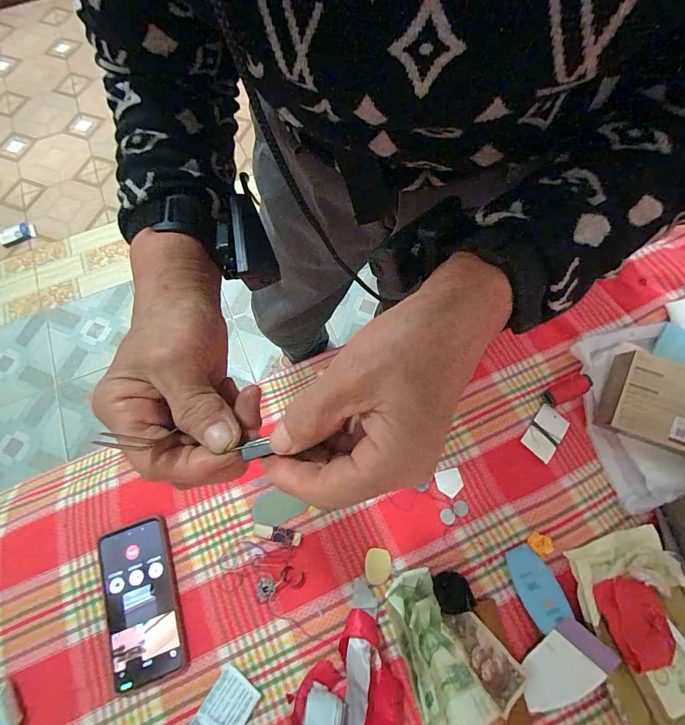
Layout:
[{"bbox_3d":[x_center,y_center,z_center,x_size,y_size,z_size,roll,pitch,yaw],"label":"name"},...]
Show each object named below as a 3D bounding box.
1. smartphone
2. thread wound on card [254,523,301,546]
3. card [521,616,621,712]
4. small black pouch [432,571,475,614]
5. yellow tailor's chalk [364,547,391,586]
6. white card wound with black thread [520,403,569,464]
[{"bbox_3d":[-0.233,0.271,0.407,0.081,0.009,0.164,-19,70,-6],"label":"smartphone"},{"bbox_3d":[-0.079,0.206,0.429,0.057,0.007,0.016,9,70,5],"label":"thread wound on card"},{"bbox_3d":[0.231,0.319,0.372,0.100,0.006,0.059,-35,72,-11],"label":"card"},{"bbox_3d":[0.125,0.260,0.404,0.044,0.011,0.042,-7,69,-1],"label":"small black pouch"},{"bbox_3d":[0.041,0.239,0.420,0.029,0.004,0.038,9,70,5],"label":"yellow tailor's chalk"},{"bbox_3d":[0.260,0.090,0.459,0.039,0.006,0.064,35,74,22],"label":"white card wound with black thread"}]

